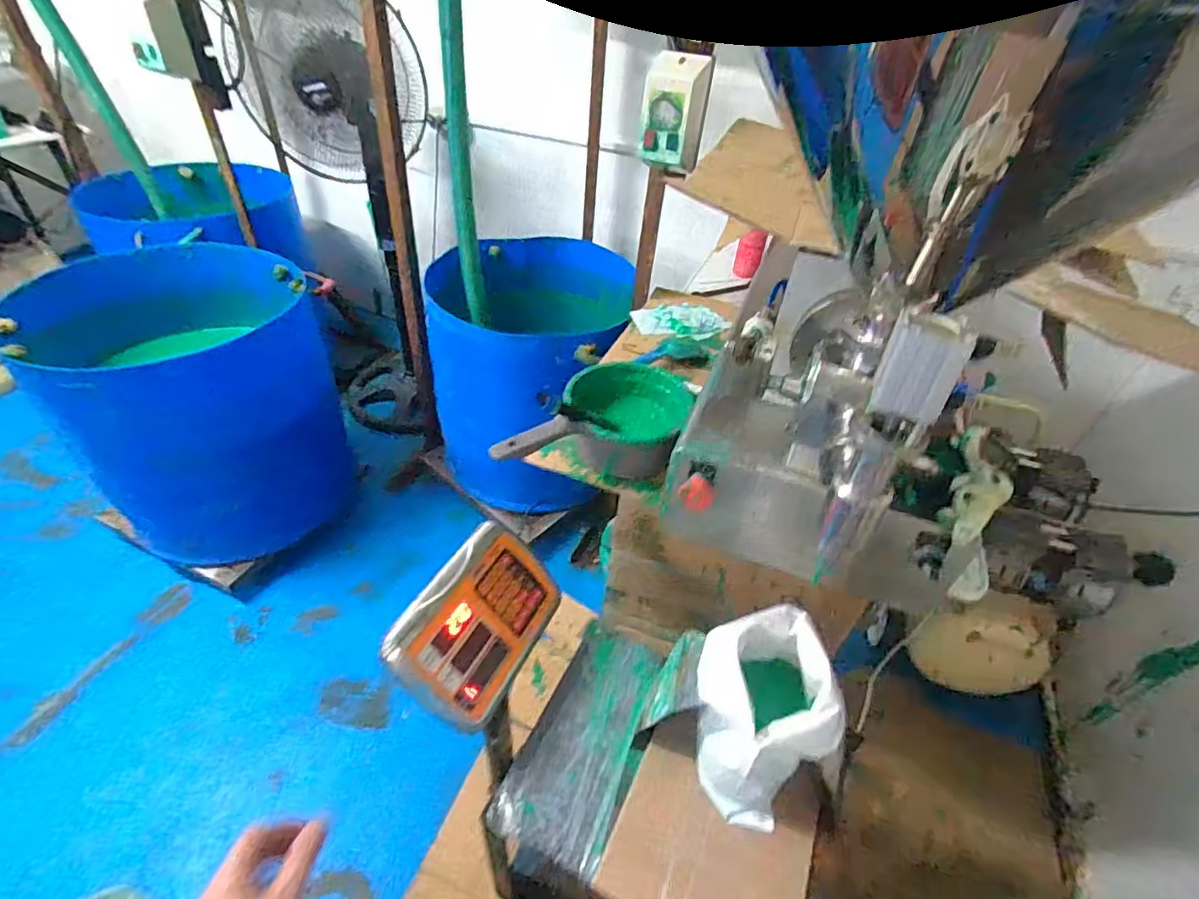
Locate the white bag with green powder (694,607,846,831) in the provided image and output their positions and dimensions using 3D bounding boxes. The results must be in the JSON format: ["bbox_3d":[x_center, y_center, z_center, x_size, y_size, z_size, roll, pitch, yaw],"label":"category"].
[{"bbox_3d":[0.195,0.327,0.672,0.167,0.227,0.178,-5,42,-12],"label":"white bag with green powder"}]

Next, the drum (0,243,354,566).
[{"bbox_3d":[-1.079,-0.121,1.507,0.580,0.660,0.696,-28,51,-33],"label":"drum"}]

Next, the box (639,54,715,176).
[{"bbox_3d":[0.127,-0.570,0.925,0.096,0.154,0.079,16,42,10],"label":"box"}]

